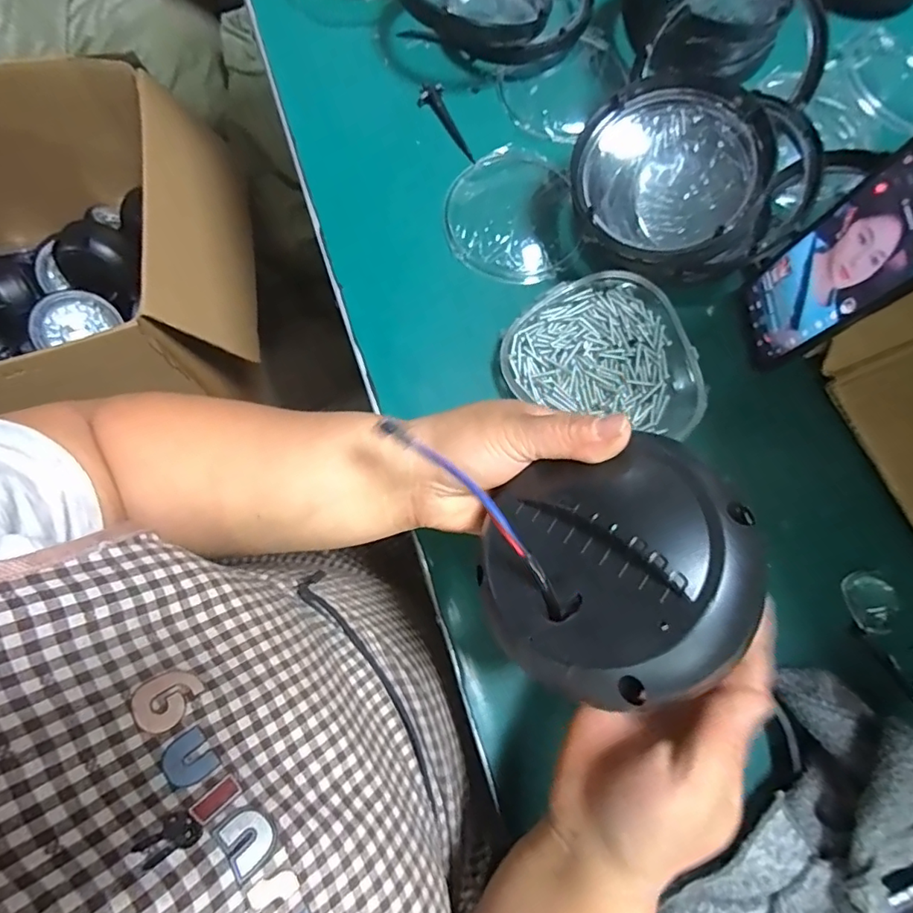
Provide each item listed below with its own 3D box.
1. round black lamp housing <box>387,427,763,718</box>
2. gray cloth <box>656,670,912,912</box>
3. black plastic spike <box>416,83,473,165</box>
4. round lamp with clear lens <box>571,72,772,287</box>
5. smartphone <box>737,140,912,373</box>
[{"bbox_3d":[0.075,0.049,0.245,0.120,0.056,0.106,-15,76,-5],"label":"round black lamp housing"},{"bbox_3d":[0.231,0.246,0.315,0.145,0.070,0.191,35,77,8],"label":"gray cloth"},{"bbox_3d":[-0.006,-0.306,0.497,0.021,0.018,0.076,-38,100,-10],"label":"black plastic spike"},{"bbox_3d":[0.161,-0.206,0.414,0.143,0.078,0.132,-3,75,-2],"label":"round lamp with clear lens"},{"bbox_3d":[0.252,-0.122,0.365,0.008,0.173,0.078,-2,77,-9],"label":"smartphone"}]

